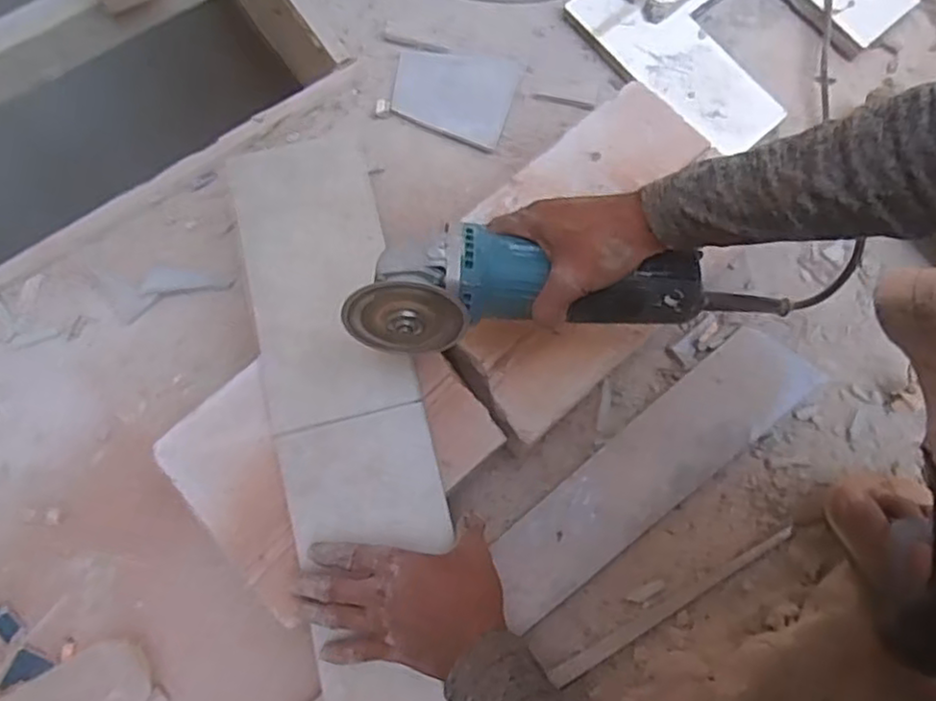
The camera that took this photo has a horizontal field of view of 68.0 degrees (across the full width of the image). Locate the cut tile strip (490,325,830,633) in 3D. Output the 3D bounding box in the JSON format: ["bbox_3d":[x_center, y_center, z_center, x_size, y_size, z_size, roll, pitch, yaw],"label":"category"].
[{"bbox_3d":[0.172,0.103,0.648,0.360,0.017,0.087,-36,79,-10],"label":"cut tile strip"}]

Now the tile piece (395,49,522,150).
[{"bbox_3d":[-0.015,-0.288,0.757,0.126,0.009,0.105,17,76,3],"label":"tile piece"}]

